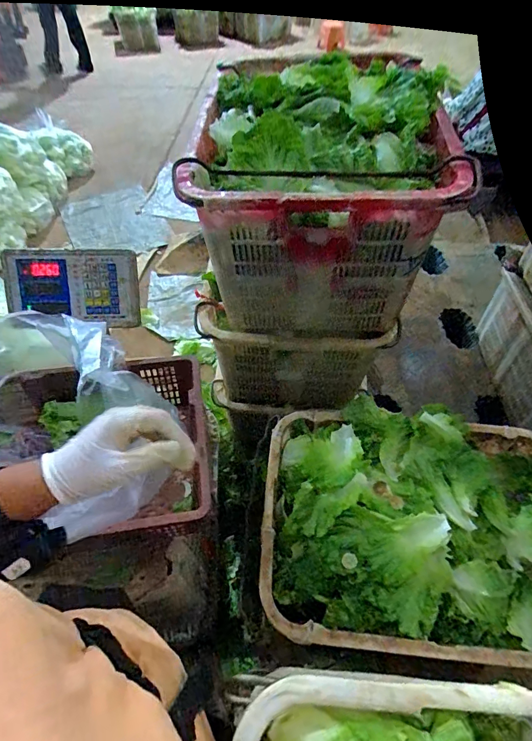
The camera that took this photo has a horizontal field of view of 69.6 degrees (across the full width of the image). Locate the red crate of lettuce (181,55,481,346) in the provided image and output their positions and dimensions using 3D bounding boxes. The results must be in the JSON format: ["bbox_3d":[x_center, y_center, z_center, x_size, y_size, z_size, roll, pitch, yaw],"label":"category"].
[{"bbox_3d":[0.103,-0.356,0.855,0.479,0.393,0.449,3,53,2],"label":"red crate of lettuce"}]

